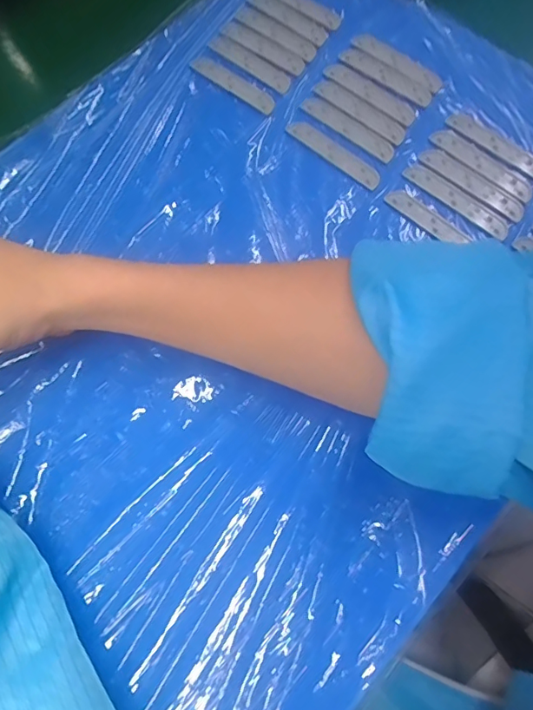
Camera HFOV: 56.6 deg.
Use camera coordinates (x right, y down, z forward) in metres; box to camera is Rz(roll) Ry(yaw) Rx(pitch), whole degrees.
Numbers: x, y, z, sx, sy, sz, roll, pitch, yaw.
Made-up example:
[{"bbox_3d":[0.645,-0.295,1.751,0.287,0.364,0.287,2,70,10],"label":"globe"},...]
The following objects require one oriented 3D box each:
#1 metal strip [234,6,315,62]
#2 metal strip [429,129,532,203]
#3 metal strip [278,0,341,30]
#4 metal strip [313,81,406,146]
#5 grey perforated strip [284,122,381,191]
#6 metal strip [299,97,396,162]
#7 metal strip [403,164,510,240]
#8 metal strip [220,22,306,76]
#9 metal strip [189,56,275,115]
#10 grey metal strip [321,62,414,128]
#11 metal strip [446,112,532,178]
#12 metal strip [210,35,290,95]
[{"bbox_3d":[0.008,-0.254,0.387,0.081,0.004,0.018,41,75,14],"label":"metal strip"},{"bbox_3d":[0.147,-0.131,0.337,0.079,0.004,0.017,43,76,15],"label":"metal strip"},{"bbox_3d":[0.027,-0.284,0.396,0.078,0.004,0.016,38,75,13],"label":"metal strip"},{"bbox_3d":[0.068,-0.177,0.357,0.078,0.004,0.018,40,75,14],"label":"metal strip"},{"bbox_3d":[0.048,-0.142,0.345,0.078,0.004,0.015,42,76,14],"label":"grey perforated strip"},{"bbox_3d":[0.059,-0.162,0.350,0.076,0.004,0.016,39,75,14],"label":"metal strip"},{"bbox_3d":[0.126,-0.104,0.326,0.079,0.004,0.015,41,75,14],"label":"metal strip"},{"bbox_3d":[-0.002,-0.239,0.383,0.077,0.004,0.016,38,75,13],"label":"metal strip"},{"bbox_3d":[-0.024,-0.204,0.369,0.077,0.004,0.016,39,75,14],"label":"metal strip"},{"bbox_3d":[0.077,-0.194,0.362,0.079,0.004,0.018,40,75,14],"label":"grey metal strip"},{"bbox_3d":[0.161,-0.146,0.343,0.079,0.004,0.016,41,75,14],"label":"metal strip"},{"bbox_3d":[-0.012,-0.224,0.378,0.079,0.004,0.017,40,75,14],"label":"metal strip"}]

